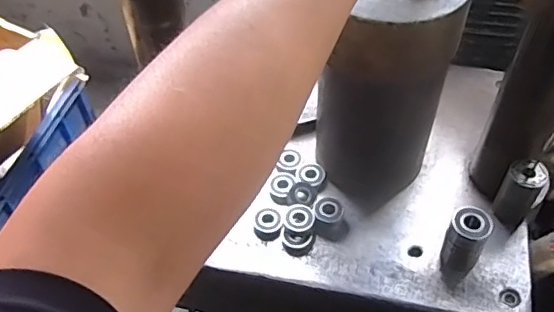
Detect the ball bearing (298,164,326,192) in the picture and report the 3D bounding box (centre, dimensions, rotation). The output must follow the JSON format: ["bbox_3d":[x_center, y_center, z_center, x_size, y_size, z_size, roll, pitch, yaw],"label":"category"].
[{"bbox_3d":[0.042,0.024,0.665,0.033,0.013,0.034,-1,50,1],"label":"ball bearing"}]

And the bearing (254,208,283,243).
[{"bbox_3d":[-0.010,0.077,0.625,0.031,0.015,0.034,-2,50,0],"label":"bearing"}]

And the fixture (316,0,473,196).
[{"bbox_3d":[0.109,-0.067,0.593,0.129,0.266,0.108,14,52,13],"label":"fixture"}]

